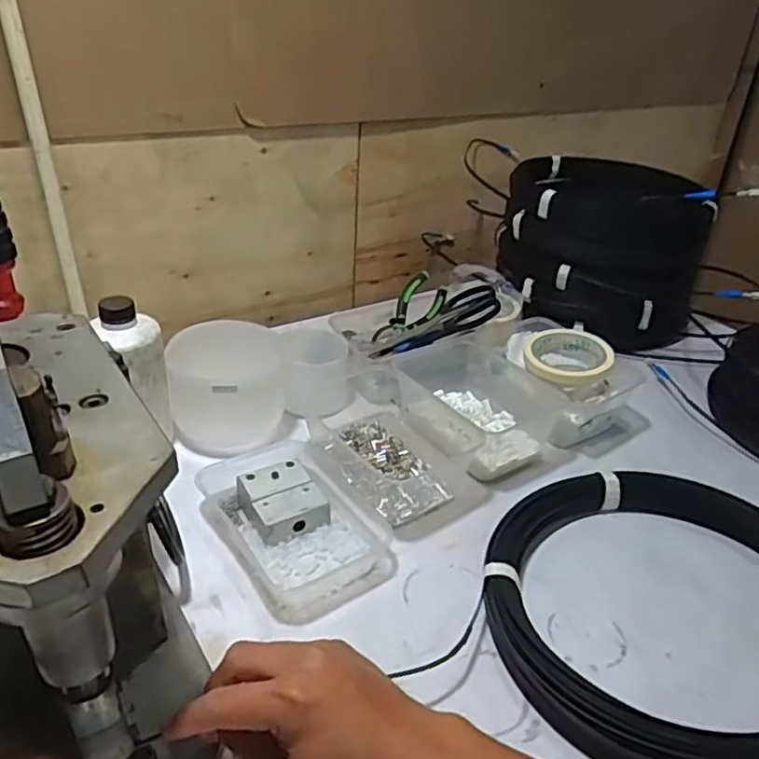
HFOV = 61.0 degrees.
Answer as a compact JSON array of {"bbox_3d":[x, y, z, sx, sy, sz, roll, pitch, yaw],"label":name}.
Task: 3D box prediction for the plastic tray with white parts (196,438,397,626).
[{"bbox_3d":[-0.077,0.124,0.582,0.124,0.037,0.187,-19,37,-33],"label":"plastic tray with white parts"}]

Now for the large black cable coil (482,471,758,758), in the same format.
[{"bbox_3d":[0.229,0.177,0.509,0.283,0.044,0.282,3,31,-2],"label":"large black cable coil"}]

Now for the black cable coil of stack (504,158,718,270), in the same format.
[{"bbox_3d":[0.318,-0.248,0.911,0.263,0.072,0.253,12,32,13],"label":"black cable coil of stack"}]

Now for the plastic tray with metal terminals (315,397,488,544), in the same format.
[{"bbox_3d":[0.017,0.089,0.667,0.121,0.031,0.174,-18,37,-32],"label":"plastic tray with metal terminals"}]

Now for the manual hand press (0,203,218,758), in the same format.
[{"bbox_3d":[-0.201,0.077,0.372,0.128,0.292,0.290,-18,39,-32],"label":"manual hand press"}]

